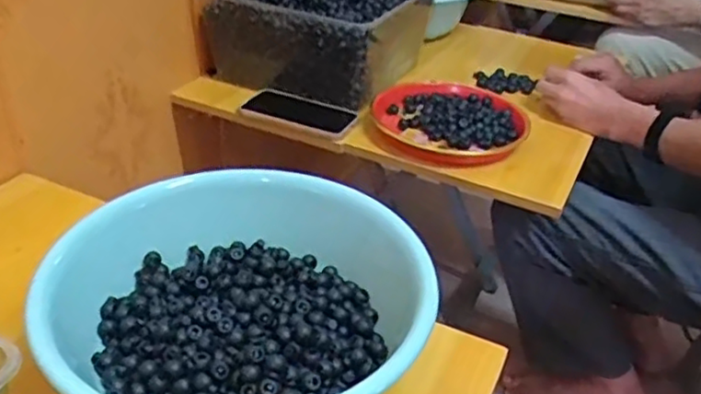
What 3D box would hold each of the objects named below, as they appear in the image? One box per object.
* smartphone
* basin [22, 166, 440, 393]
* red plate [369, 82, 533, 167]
[{"bbox_3d":[-0.072,-0.126,0.942,0.160,0.011,0.086,16,35,16],"label":"smartphone"},{"bbox_3d":[-0.083,0.089,0.525,0.269,0.084,0.285,3,34,-2],"label":"basin"},{"bbox_3d":[0.144,-0.112,0.934,0.216,0.035,0.205,3,34,-2],"label":"red plate"}]

